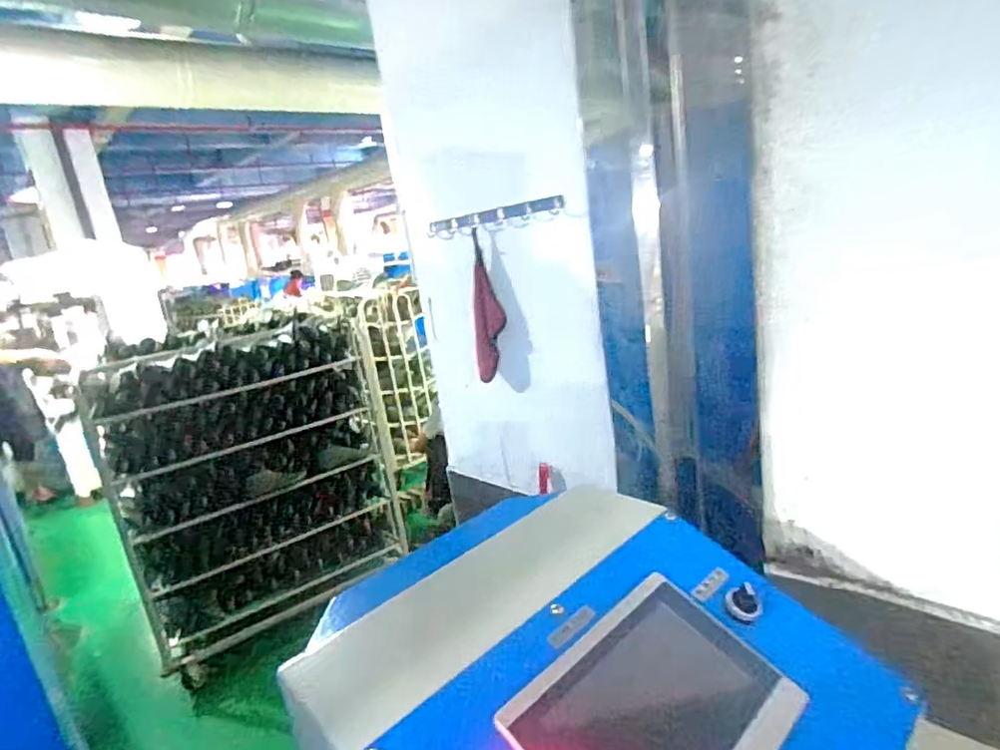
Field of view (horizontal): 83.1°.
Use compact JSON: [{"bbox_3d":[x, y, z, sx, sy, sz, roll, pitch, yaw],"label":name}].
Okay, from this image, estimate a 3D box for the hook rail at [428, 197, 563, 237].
[{"bbox_3d":[-0.018,-0.355,1.265,0.410,0.040,0.024,5,19,40],"label":"hook rail"}]

